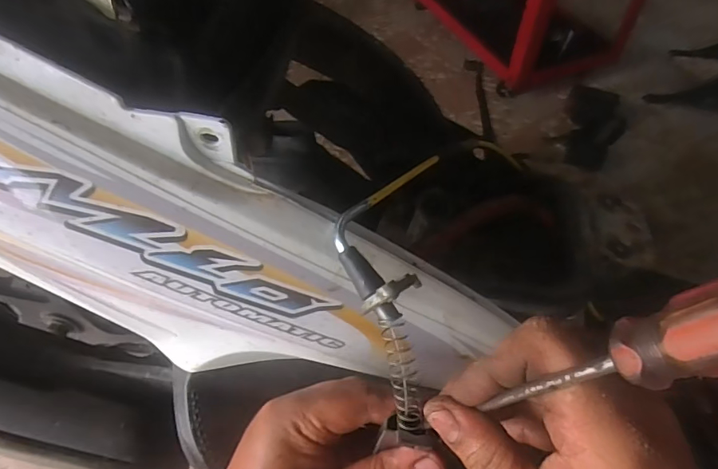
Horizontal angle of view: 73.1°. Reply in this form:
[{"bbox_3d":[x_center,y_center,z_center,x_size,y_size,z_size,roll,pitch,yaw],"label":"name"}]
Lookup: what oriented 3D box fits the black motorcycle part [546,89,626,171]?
[{"bbox_3d":[0.575,-0.282,1.188,0.152,0.104,0.176,27,56,19],"label":"black motorcycle part"}]

